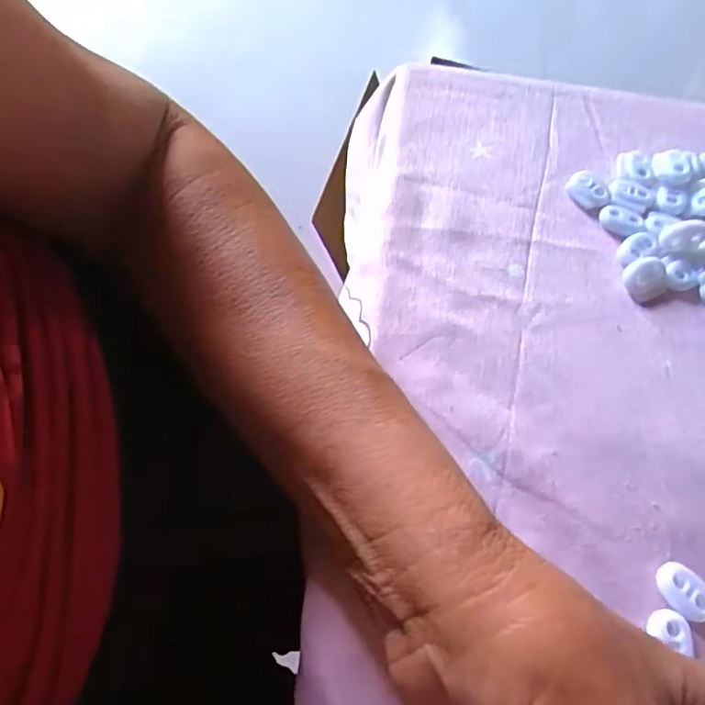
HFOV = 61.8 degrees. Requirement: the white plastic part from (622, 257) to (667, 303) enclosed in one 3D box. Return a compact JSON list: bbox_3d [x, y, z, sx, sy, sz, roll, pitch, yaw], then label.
[{"bbox_3d":[0.141,-0.035,0.283,0.020,0.009,0.019,2,63,-3],"label":"white plastic part"}]

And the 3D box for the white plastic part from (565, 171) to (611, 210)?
[{"bbox_3d":[0.123,-0.084,0.307,0.023,0.006,0.019,34,66,13],"label":"white plastic part"}]

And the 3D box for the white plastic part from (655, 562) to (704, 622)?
[{"bbox_3d":[0.125,0.090,0.221,0.022,0.006,0.015,40,67,15],"label":"white plastic part"}]

